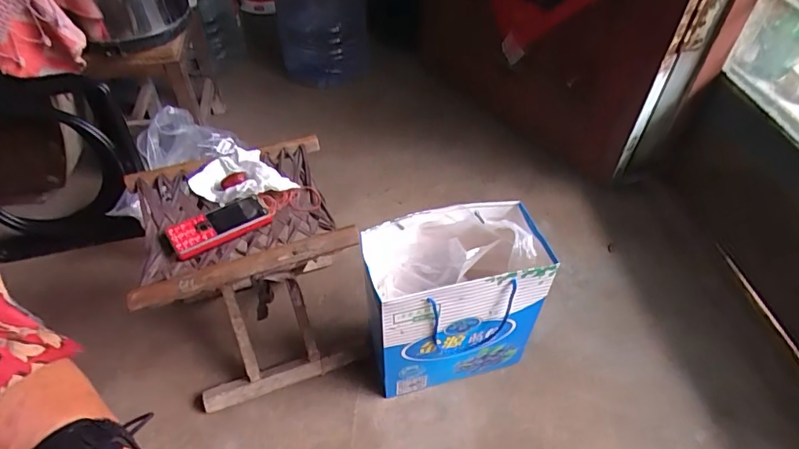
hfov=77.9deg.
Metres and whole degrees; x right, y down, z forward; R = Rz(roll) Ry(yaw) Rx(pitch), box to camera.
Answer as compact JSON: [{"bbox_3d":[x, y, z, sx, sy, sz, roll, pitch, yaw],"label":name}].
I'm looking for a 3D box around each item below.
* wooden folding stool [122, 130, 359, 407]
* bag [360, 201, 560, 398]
[{"bbox_3d":[-0.221,0.082,0.778,0.285,0.326,0.238,-19,49,-13],"label":"wooden folding stool"},{"bbox_3d":[0.079,0.118,0.756,0.234,0.298,0.134,-10,48,-9],"label":"bag"}]

